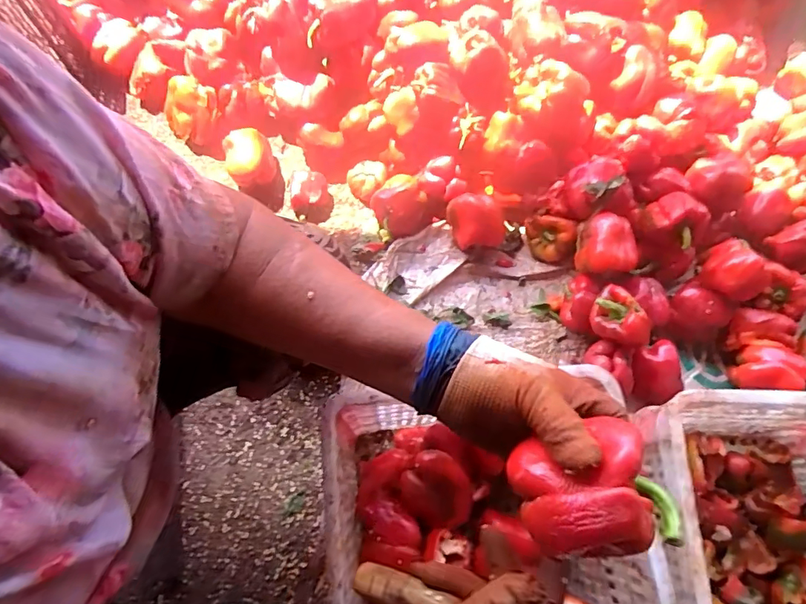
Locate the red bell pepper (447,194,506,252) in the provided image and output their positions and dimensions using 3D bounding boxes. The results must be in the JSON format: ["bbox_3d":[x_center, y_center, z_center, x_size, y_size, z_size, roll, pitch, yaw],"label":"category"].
[{"bbox_3d":[0.133,-0.142,0.901,0.108,0.097,0.080,7,71,2],"label":"red bell pepper"}]

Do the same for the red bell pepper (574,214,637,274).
[{"bbox_3d":[0.354,-0.096,0.846,0.095,0.081,0.098,4,71,0],"label":"red bell pepper"}]

